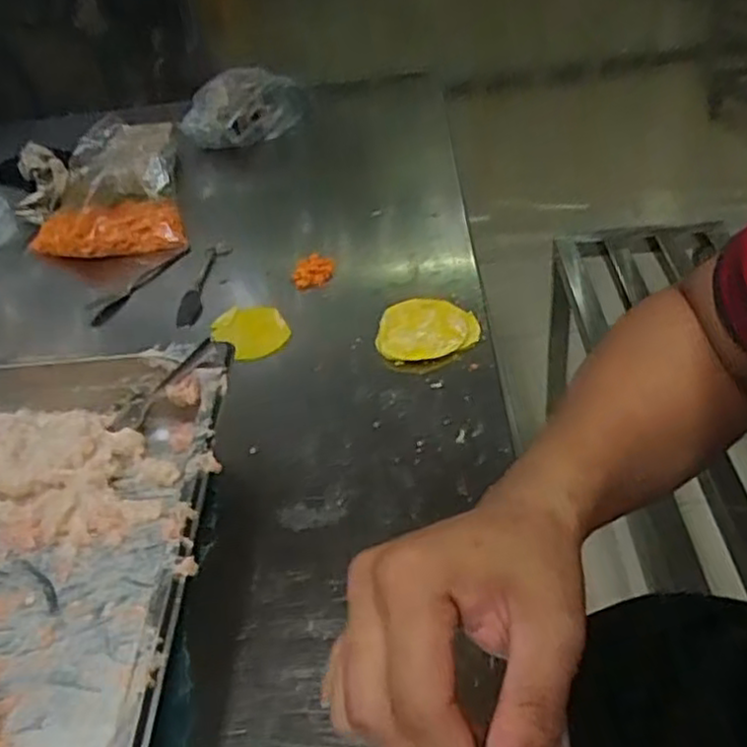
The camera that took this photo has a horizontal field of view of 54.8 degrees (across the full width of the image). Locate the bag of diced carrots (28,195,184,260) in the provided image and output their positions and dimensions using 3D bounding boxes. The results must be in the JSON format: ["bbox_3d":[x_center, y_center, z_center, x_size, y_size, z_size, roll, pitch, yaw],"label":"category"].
[{"bbox_3d":[-0.295,-0.157,0.789,0.169,0.040,0.087,-12,40,-9],"label":"bag of diced carrots"}]

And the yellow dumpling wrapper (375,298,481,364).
[{"bbox_3d":[0.044,-0.038,0.610,0.087,0.017,0.067,-15,40,-13],"label":"yellow dumpling wrapper"}]

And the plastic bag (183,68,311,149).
[{"bbox_3d":[-0.173,-0.369,1.005,0.190,0.097,0.046,-34,46,-28],"label":"plastic bag"}]

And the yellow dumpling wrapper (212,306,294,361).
[{"bbox_3d":[-0.110,-0.040,0.646,0.059,0.008,0.083,-29,46,-24],"label":"yellow dumpling wrapper"}]

